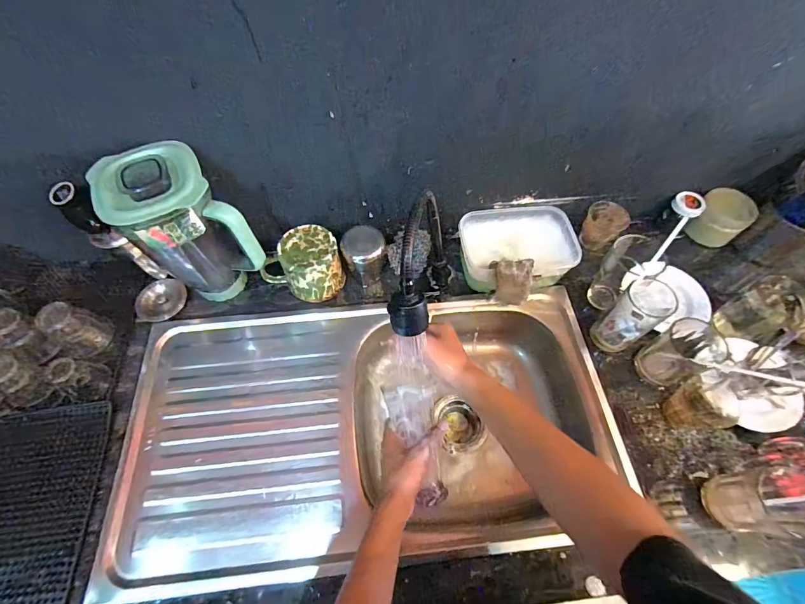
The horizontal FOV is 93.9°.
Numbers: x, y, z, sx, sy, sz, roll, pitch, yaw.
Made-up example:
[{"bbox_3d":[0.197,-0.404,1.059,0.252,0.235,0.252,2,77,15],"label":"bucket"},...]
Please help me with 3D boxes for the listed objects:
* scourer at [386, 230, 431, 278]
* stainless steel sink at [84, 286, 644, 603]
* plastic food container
[{"bbox_3d":[0.011,-0.091,0.706,0.076,0.054,0.072,0,58,0],"label":"scourer"},{"bbox_3d":[-0.065,0.205,0.690,0.769,0.220,0.457,-6,61,-3],"label":"stainless steel sink"},{"bbox_3d":[0.206,-0.096,0.704,0.199,0.083,0.144,-11,61,-6],"label":"plastic food container"}]

